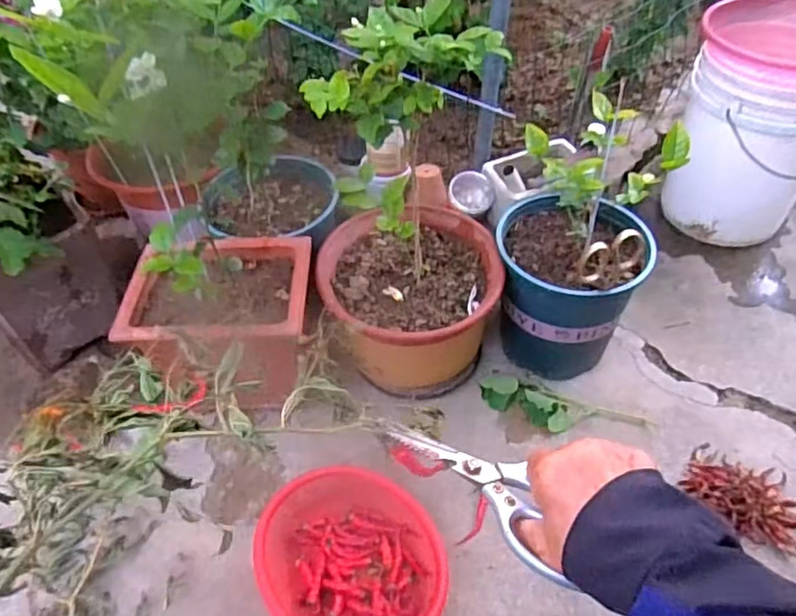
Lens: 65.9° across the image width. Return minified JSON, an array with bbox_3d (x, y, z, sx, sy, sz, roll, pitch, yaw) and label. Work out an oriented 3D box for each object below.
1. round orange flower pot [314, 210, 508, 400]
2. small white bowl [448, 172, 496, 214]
[{"bbox_3d":[0.021,-0.013,1.105,0.293,0.199,0.290,-2,47,2],"label":"round orange flower pot"},{"bbox_3d":[0.139,-0.217,1.180,0.083,0.045,0.083,0,87,2],"label":"small white bowl"}]

